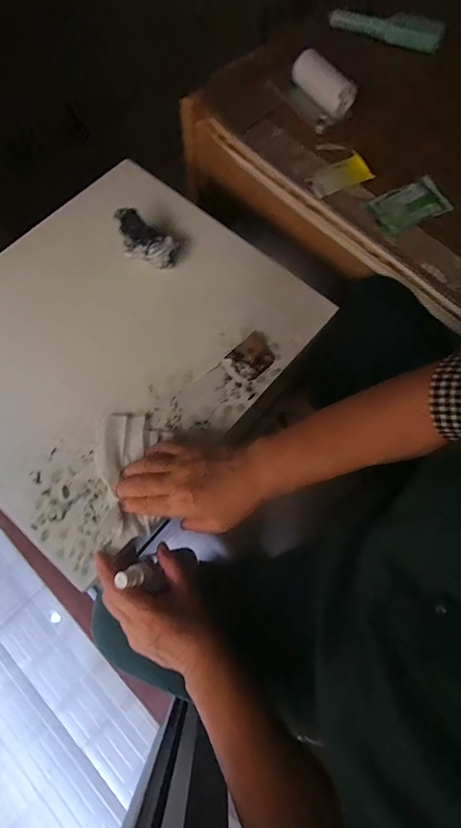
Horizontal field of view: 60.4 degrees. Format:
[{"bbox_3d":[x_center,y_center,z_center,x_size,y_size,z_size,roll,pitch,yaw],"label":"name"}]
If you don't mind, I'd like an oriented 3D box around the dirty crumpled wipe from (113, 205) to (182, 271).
[{"bbox_3d":[-0.105,-0.221,0.506,0.055,0.056,0.077,-40,76,-13],"label":"dirty crumpled wipe"}]

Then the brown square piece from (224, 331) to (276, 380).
[{"bbox_3d":[0.028,-0.072,0.485,0.055,0.007,0.047,-42,76,-14],"label":"brown square piece"}]

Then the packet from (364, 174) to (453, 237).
[{"bbox_3d":[0.254,-0.296,0.561,0.110,0.009,0.066,-24,73,-9],"label":"packet"}]

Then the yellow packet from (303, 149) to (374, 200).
[{"bbox_3d":[0.153,-0.340,0.565,0.084,0.015,0.046,-24,73,-9],"label":"yellow packet"}]

